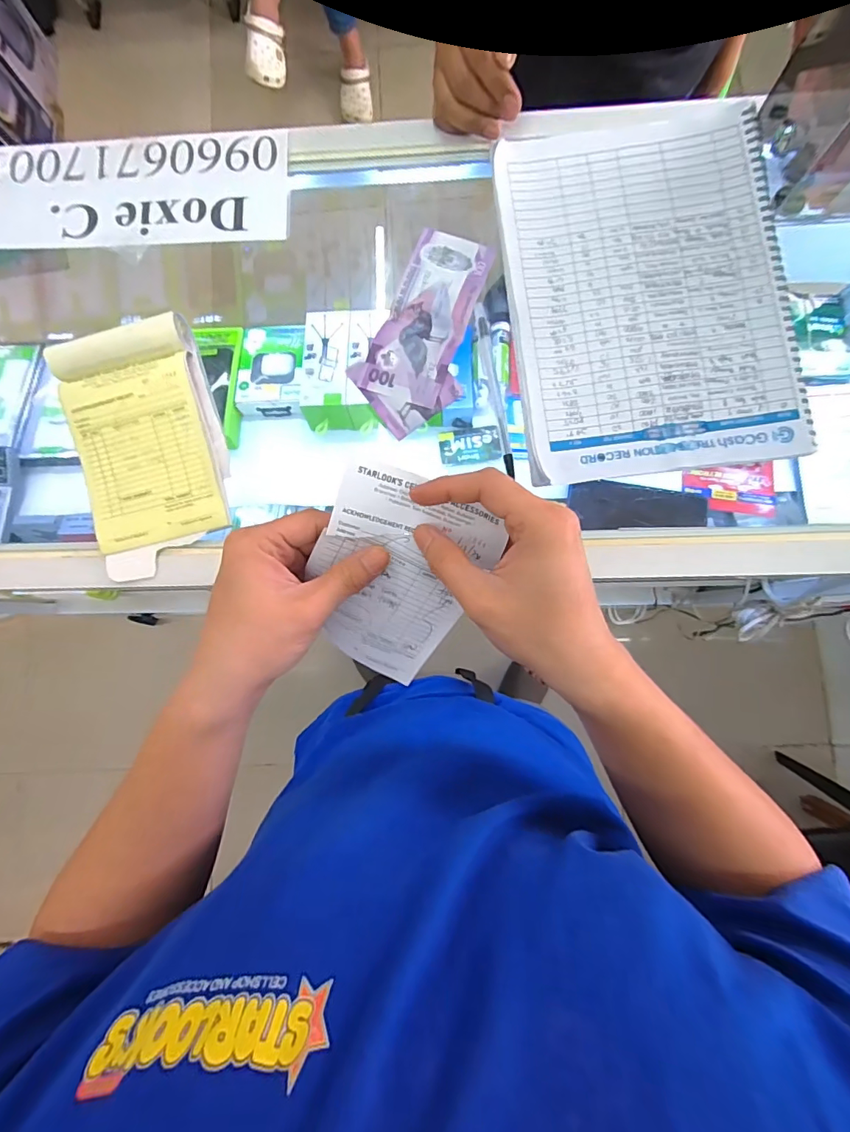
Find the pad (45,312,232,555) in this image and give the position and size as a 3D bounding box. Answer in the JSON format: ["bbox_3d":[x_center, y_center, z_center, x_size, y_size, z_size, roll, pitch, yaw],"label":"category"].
[{"bbox_3d":[-0.226,-0.104,0.382,0.111,0.028,0.166,-14,84,1],"label":"pad"}]

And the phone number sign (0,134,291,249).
[{"bbox_3d":[-0.260,-0.329,0.427,0.275,0.007,0.096,0,84,4],"label":"phone number sign"}]

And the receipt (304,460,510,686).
[{"bbox_3d":[-0.024,0.013,0.317,0.101,0.013,0.146,22,121,-11],"label":"receipt"}]

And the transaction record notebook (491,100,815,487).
[{"bbox_3d":[0.175,-0.221,0.382,0.211,0.010,0.297,-6,84,2],"label":"transaction record notebook"}]

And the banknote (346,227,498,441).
[{"bbox_3d":[0.003,-0.192,0.391,0.084,0.015,0.174,26,86,5],"label":"banknote"}]

